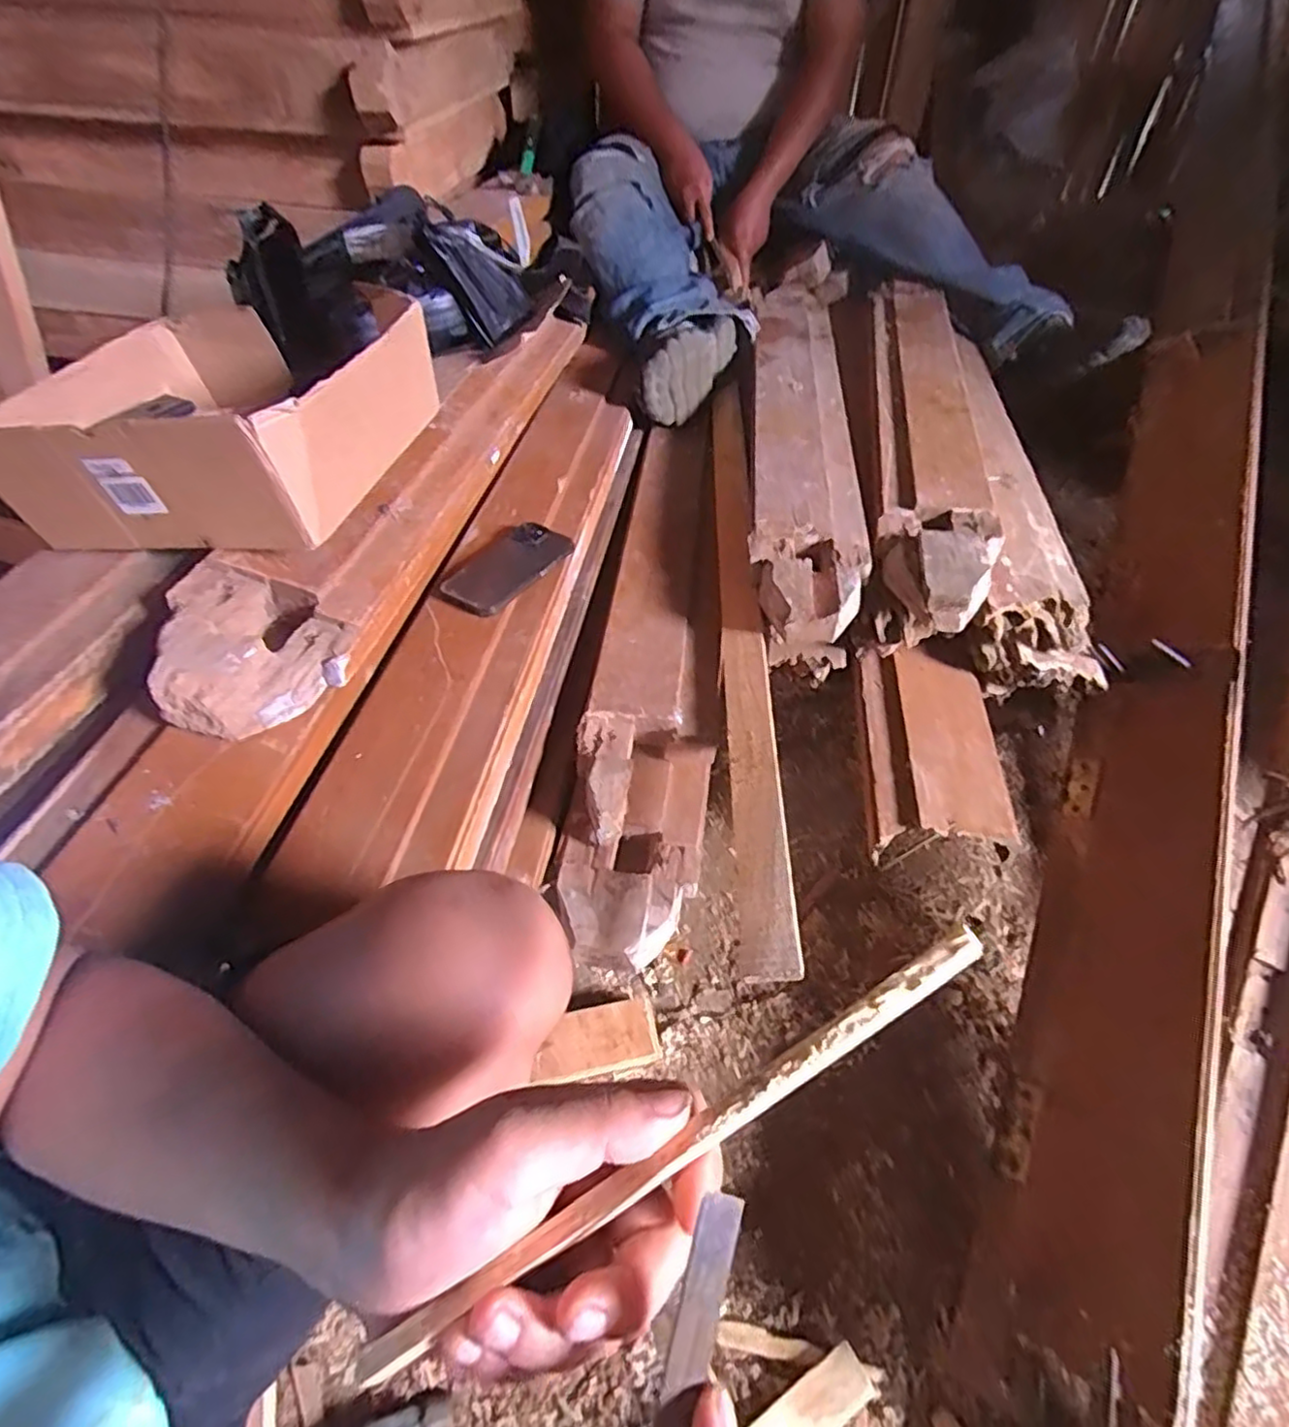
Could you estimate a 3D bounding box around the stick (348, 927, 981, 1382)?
[{"bbox_3d":[0.016,0.136,0.209,0.225,0.013,0.010,-29,52,-9],"label":"stick"}]

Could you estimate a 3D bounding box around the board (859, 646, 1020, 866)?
[{"bbox_3d":[0.306,0.033,0.714,0.131,0.045,0.262,6,50,3],"label":"board"}]

